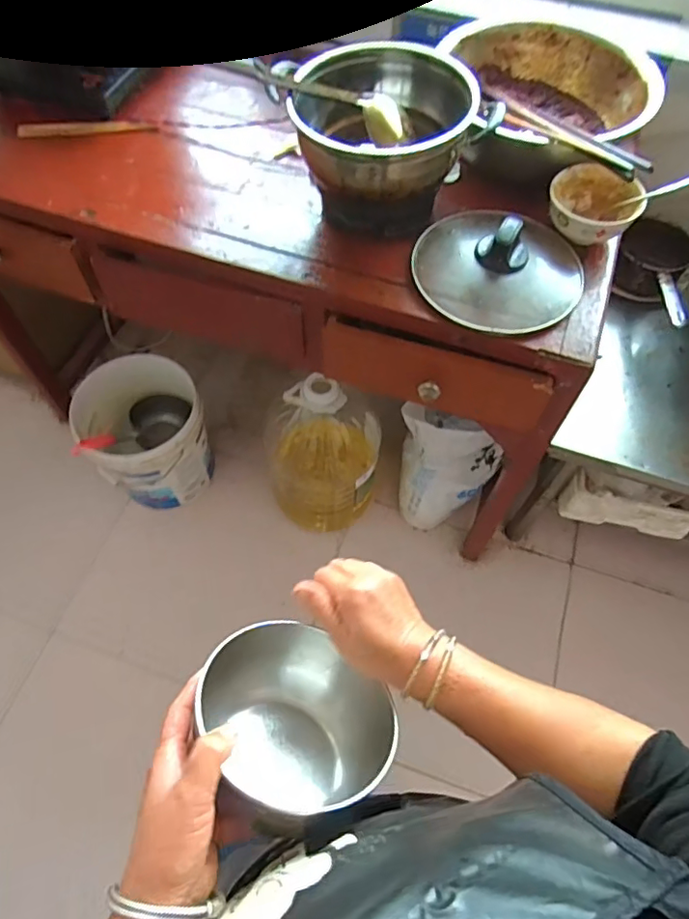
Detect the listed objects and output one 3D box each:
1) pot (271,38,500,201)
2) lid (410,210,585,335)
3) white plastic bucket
[{"bbox_3d":[0.056,-0.462,0.746,0.251,0.108,0.202,-11,62,-7],"label":"pot"},{"bbox_3d":[0.214,-0.287,0.771,0.239,0.070,0.203,35,66,16],"label":"lid"},{"bbox_3d":[-0.491,-0.047,1.387,0.279,0.342,0.250,-13,63,-8],"label":"white plastic bucket"}]

